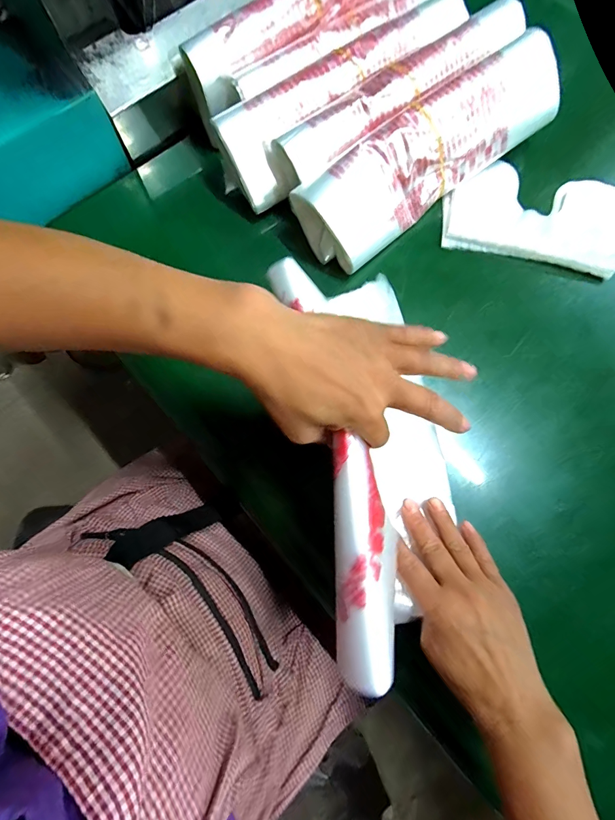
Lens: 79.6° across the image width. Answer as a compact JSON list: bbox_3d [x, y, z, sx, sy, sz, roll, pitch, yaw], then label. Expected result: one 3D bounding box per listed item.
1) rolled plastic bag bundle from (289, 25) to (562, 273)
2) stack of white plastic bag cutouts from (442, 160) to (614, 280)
[{"bbox_3d":[0.129,-0.269,0.392,0.309,0.044,0.097,-35,117,-2],"label":"rolled plastic bag bundle"},{"bbox_3d":[0.255,-0.219,0.411,0.194,0.013,0.119,14,79,1],"label":"stack of white plastic bag cutouts"}]

